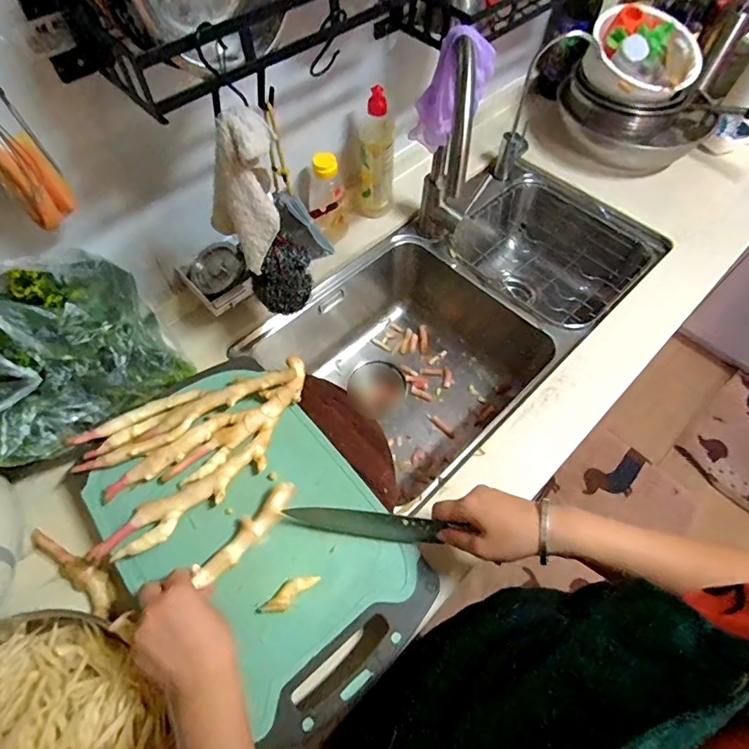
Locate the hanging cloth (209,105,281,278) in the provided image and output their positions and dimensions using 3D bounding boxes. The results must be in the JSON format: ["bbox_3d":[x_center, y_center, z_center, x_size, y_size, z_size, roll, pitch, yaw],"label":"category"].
[{"bbox_3d":[-0.140,-0.194,0.507,0.078,0.157,0.052,-16,61,-10],"label":"hanging cloth"}]

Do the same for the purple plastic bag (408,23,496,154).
[{"bbox_3d":[0.098,-0.367,0.631,0.072,0.168,0.063,17,58,-17],"label":"purple plastic bag"}]

